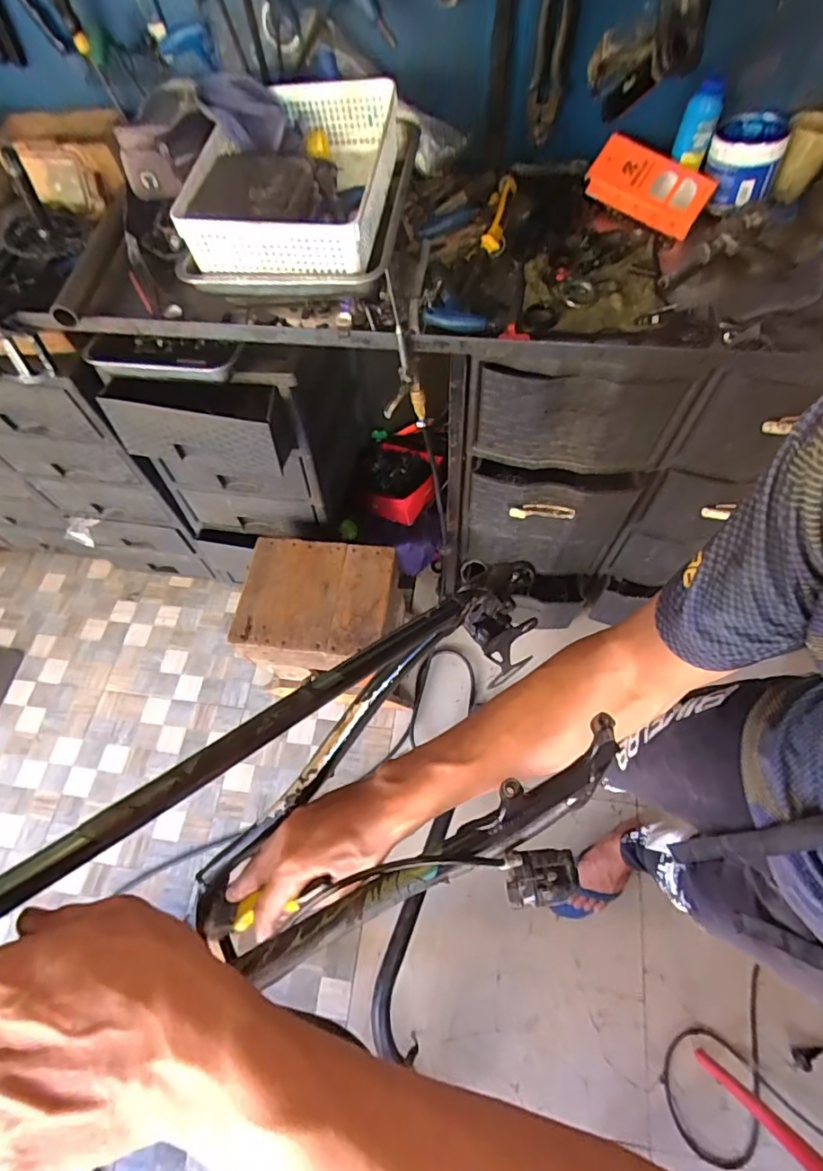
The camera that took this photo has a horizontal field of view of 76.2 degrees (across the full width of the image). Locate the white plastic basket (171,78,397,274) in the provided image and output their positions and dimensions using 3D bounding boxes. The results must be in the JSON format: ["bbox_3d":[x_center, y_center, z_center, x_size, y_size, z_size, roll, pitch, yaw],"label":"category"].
[{"bbox_3d":[-0.161,-0.577,0.750,0.263,0.087,0.348,4,64,5],"label":"white plastic basket"}]

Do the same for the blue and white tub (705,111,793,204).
[{"bbox_3d":[0.501,-0.640,0.790,0.106,0.074,0.114,20,67,12],"label":"blue and white tub"}]

